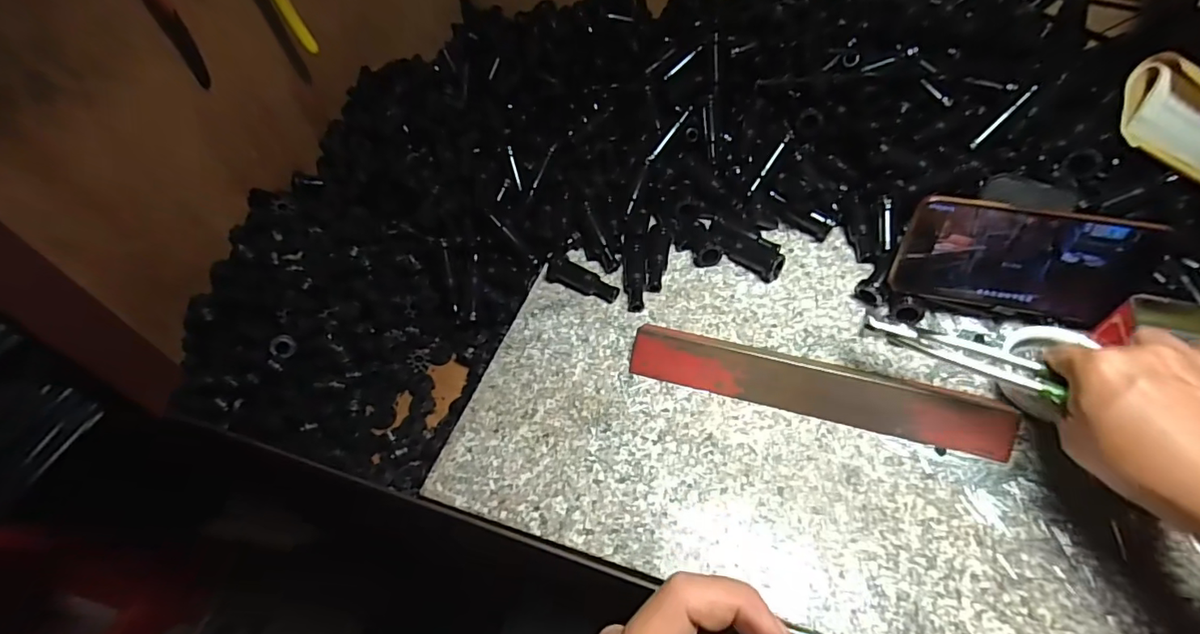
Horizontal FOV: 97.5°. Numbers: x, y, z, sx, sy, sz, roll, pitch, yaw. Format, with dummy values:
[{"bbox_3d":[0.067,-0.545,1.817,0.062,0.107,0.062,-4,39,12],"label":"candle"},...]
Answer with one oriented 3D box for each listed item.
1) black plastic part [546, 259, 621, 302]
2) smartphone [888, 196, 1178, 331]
[{"bbox_3d":[-0.016,-0.033,0.463,0.068,0.016,0.019,19,55,20],"label":"black plastic part"},{"bbox_3d":[0.318,-0.040,0.392,0.177,0.079,0.015,10,30,6],"label":"smartphone"}]

